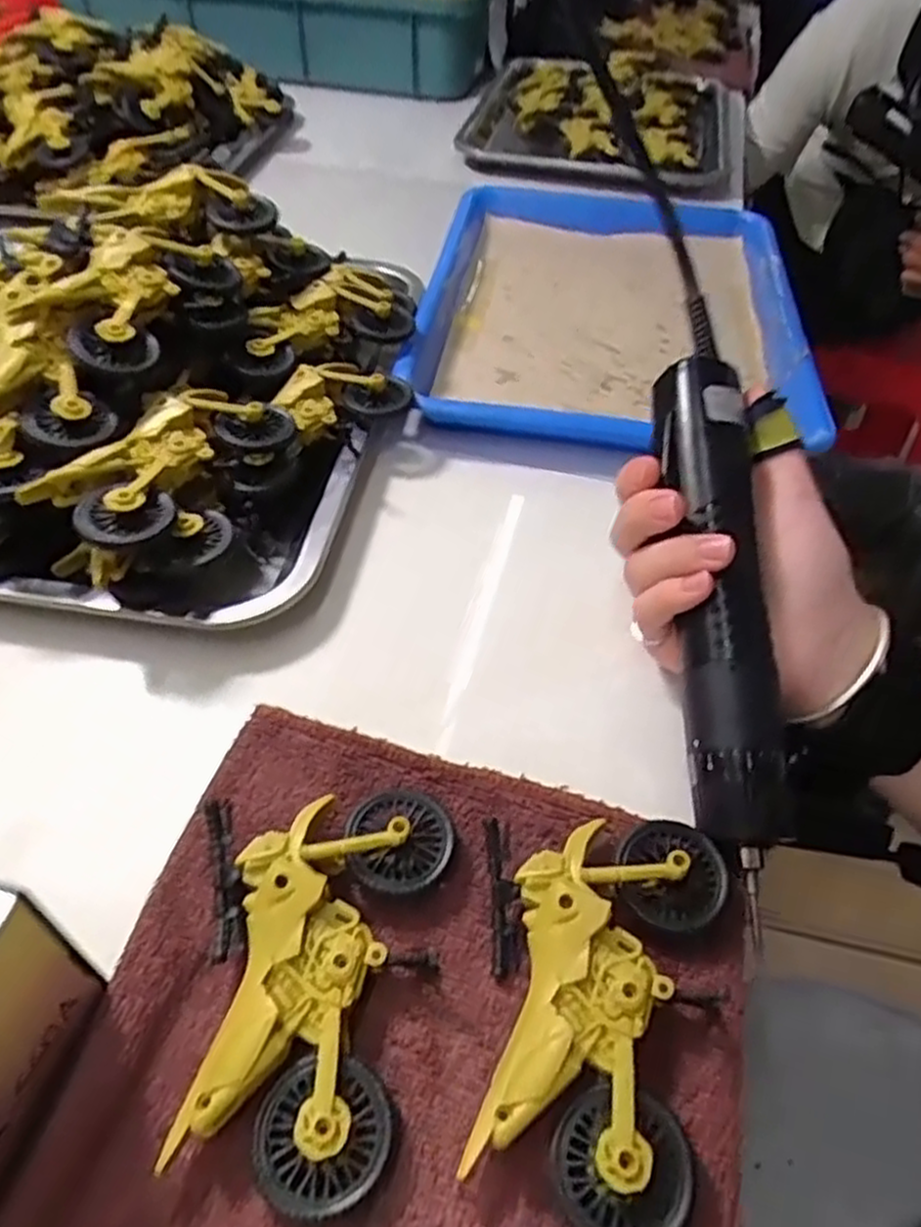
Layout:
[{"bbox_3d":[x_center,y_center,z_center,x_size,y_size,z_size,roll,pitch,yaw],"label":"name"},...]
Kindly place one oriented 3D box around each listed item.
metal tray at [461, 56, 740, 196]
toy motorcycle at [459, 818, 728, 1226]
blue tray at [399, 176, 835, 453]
[{"bbox_3d":[0.147,-0.511,0.789,0.272,0.035,0.334,12,49,5],"label":"metal tray"},{"bbox_3d":[0.042,0.116,0.235,0.074,0.024,0.113,9,48,5],"label":"toy motorcycle"},{"bbox_3d":[0.105,-0.229,0.551,0.240,0.037,0.353,6,47,2],"label":"blue tray"}]

